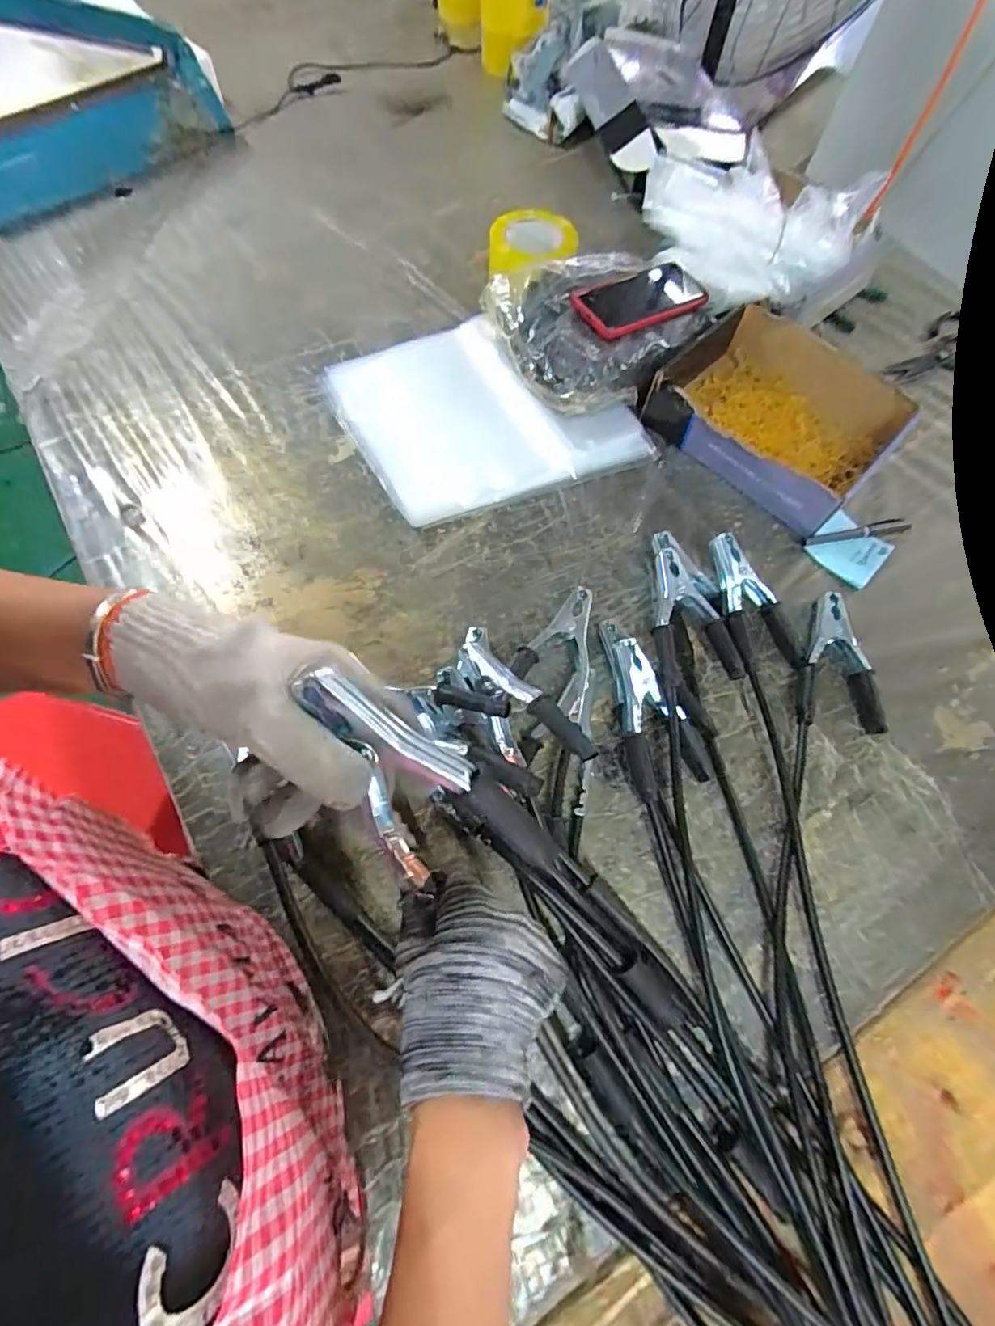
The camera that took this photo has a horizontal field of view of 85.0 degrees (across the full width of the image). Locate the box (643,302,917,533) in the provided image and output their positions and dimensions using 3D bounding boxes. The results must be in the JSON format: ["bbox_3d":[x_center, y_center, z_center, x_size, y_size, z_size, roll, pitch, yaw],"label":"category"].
[{"bbox_3d":[0.332,-0.305,0.657,0.259,0.063,0.222,40,73,12],"label":"box"}]

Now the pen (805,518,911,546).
[{"bbox_3d":[0.414,-0.148,0.624,0.133,0.009,0.016,-13,70,-7],"label":"pen"}]

